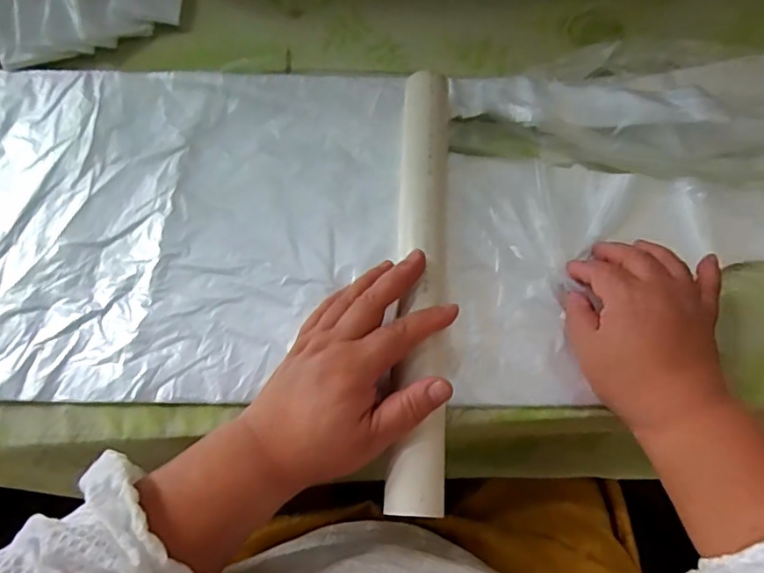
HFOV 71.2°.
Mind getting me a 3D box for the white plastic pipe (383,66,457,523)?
[{"bbox_3d":[0.032,-0.014,0.415,0.043,0.037,0.356,2,67,3],"label":"white plastic pipe"}]

